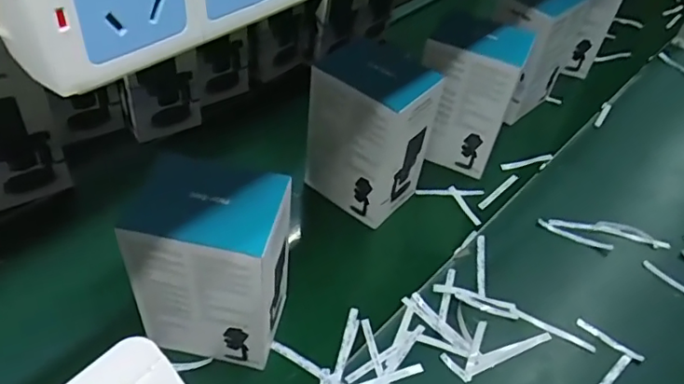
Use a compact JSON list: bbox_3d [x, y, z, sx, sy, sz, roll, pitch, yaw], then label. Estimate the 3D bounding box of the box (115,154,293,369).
[{"bbox_3d":[-0.146,0.089,0.648,0.153,0.205,0.116,10,47,0],"label":"box"}]

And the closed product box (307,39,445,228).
[{"bbox_3d":[0.041,-0.083,0.852,0.148,0.230,0.114,37,52,23],"label":"closed product box"}]

